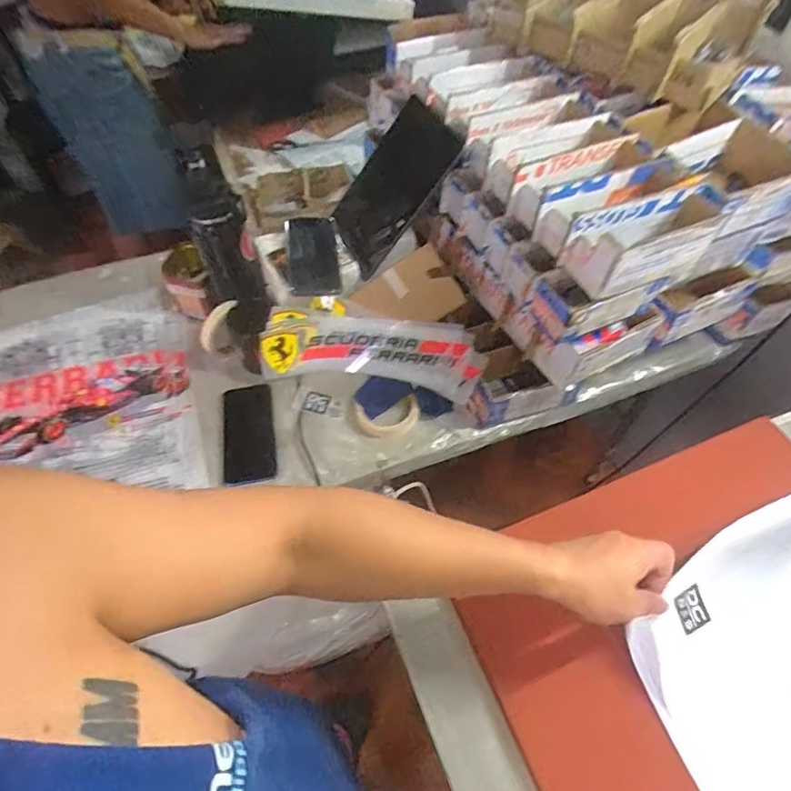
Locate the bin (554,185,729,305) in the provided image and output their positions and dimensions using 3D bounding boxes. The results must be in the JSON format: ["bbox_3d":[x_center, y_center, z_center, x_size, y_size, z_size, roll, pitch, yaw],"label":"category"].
[{"bbox_3d":[0.309,-0.187,0.634,0.204,0.078,0.072,-19,57,-13],"label":"bin"}]

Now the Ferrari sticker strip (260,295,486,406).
[{"bbox_3d":[-0.034,-0.070,0.840,0.344,0.092,0.117,12,56,8],"label":"Ferrari sticker strip"}]

